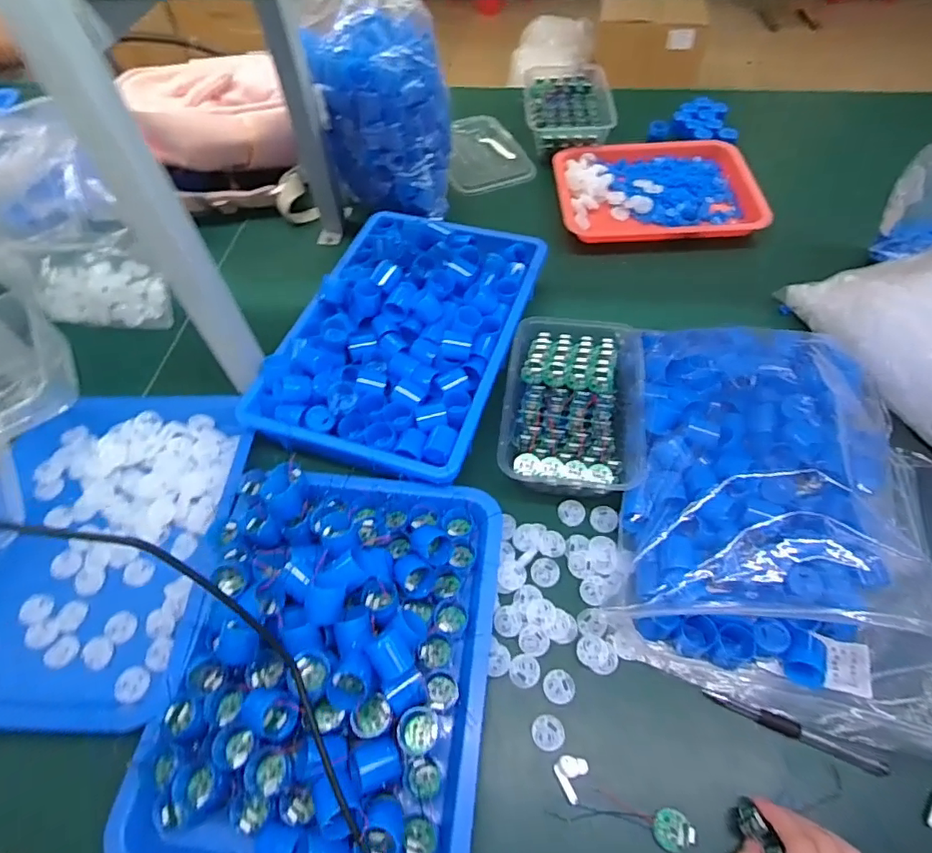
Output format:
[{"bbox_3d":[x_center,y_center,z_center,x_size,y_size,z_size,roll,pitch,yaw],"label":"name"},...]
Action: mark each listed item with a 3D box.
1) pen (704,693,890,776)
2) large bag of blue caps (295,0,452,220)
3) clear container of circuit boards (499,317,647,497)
[{"bbox_3d":[0.262,0.242,0.434,0.134,0.008,0.012,20,59,15],"label":"pen"},{"bbox_3d":[-0.107,-0.418,0.729,0.170,0.233,0.126,-6,56,-1],"label":"large bag of blue caps"},{"bbox_3d":[0.114,-0.033,0.587,0.140,0.051,0.223,5,57,7],"label":"clear container of circuit boards"}]

